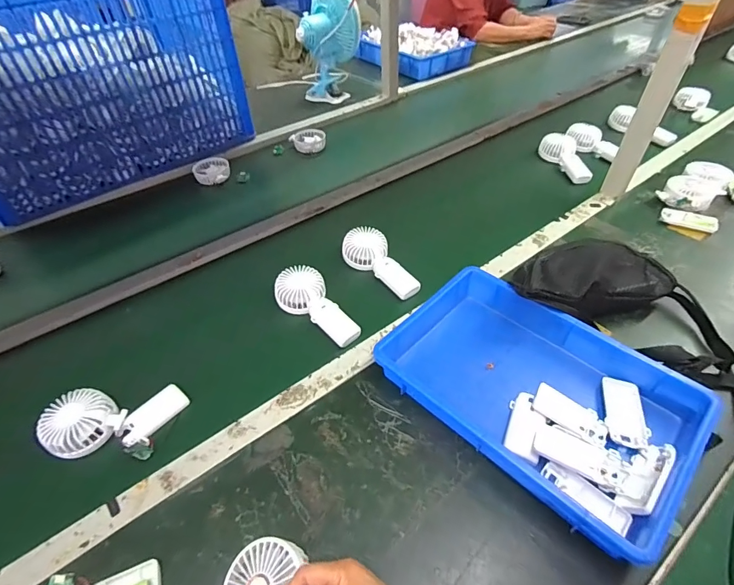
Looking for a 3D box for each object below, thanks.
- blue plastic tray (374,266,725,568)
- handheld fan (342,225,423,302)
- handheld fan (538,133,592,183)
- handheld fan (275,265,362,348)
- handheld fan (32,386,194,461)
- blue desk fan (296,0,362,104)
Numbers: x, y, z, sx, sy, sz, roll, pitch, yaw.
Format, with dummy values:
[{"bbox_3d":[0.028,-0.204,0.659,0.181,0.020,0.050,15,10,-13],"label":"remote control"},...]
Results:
[{"bbox_3d":[0.219,0.126,0.539,0.357,0.063,0.236,34,54,32],"label":"blue plastic tray"},{"bbox_3d":[0.029,-0.060,0.755,0.178,0.054,0.079,32,53,31],"label":"handheld fan"},{"bbox_3d":[0.498,-0.341,1.006,0.078,0.047,0.179,-2,44,0],"label":"handheld fan"},{"bbox_3d":[-0.084,0.023,0.683,0.180,0.040,0.082,40,57,20],"label":"handheld fan"},{"bbox_3d":[-0.344,0.180,0.546,0.179,0.041,0.103,-1,42,-18],"label":"handheld fan"},{"bbox_3d":[-0.117,-0.797,1.302,0.191,0.311,0.162,-3,46,0],"label":"blue desk fan"}]

